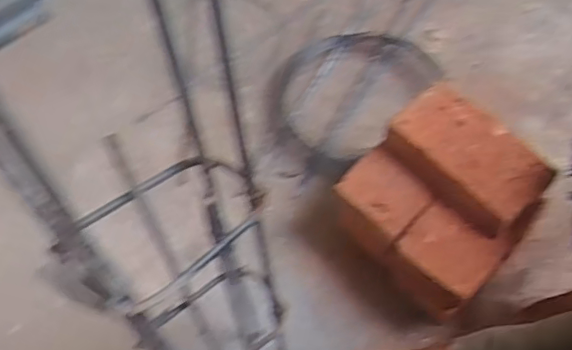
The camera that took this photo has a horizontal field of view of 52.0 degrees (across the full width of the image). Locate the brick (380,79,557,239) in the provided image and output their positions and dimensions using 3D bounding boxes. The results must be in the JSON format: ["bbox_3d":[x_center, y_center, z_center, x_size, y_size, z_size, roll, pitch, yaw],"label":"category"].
[{"bbox_3d":[0.234,-0.023,0.756,0.117,0.051,0.198,-36,62,-18],"label":"brick"}]

